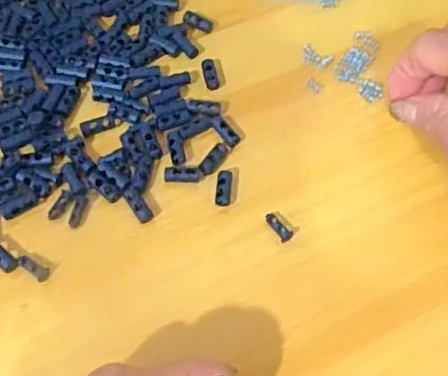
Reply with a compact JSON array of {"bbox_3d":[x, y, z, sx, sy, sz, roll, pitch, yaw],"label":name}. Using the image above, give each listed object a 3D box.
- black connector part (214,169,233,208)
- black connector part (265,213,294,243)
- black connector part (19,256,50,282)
[{"bbox_3d":[0.000,0.000,0.308,0.008,0.006,0.019,7,59,0],"label":"black connector part"},{"bbox_3d":[0.028,0.019,0.300,0.008,0.004,0.017,-28,65,-19],"label":"black connector part"},{"bbox_3d":[-0.089,0.038,0.281,0.016,0.004,0.007,34,65,1],"label":"black connector part"}]

